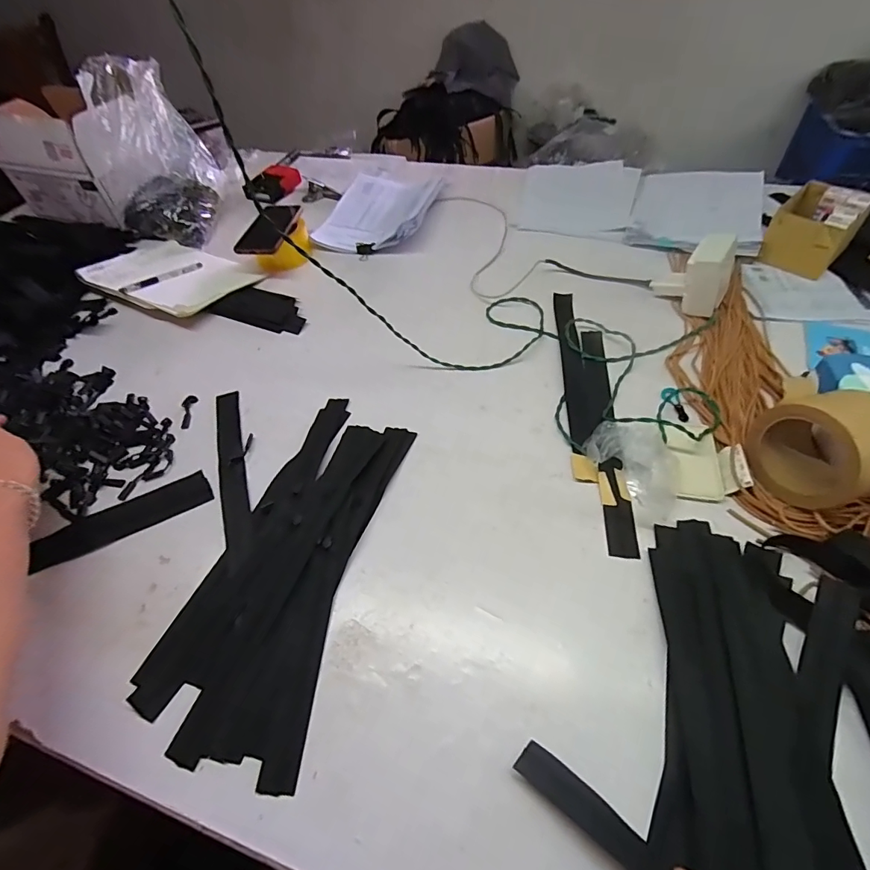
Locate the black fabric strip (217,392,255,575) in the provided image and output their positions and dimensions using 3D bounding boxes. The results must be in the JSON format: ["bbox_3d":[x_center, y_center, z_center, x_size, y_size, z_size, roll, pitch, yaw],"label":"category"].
[{"bbox_3d":[-0.245,0.041,0.542,0.033,0.011,0.274,-19,52,-10],"label":"black fabric strip"}]

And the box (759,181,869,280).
[{"bbox_3d":[0.606,-0.329,0.724,0.111,0.092,0.129,35,62,28],"label":"box"}]

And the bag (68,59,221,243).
[{"bbox_3d":[-0.564,-0.556,0.895,0.220,0.237,0.272,-29,55,-17],"label":"bag"}]

